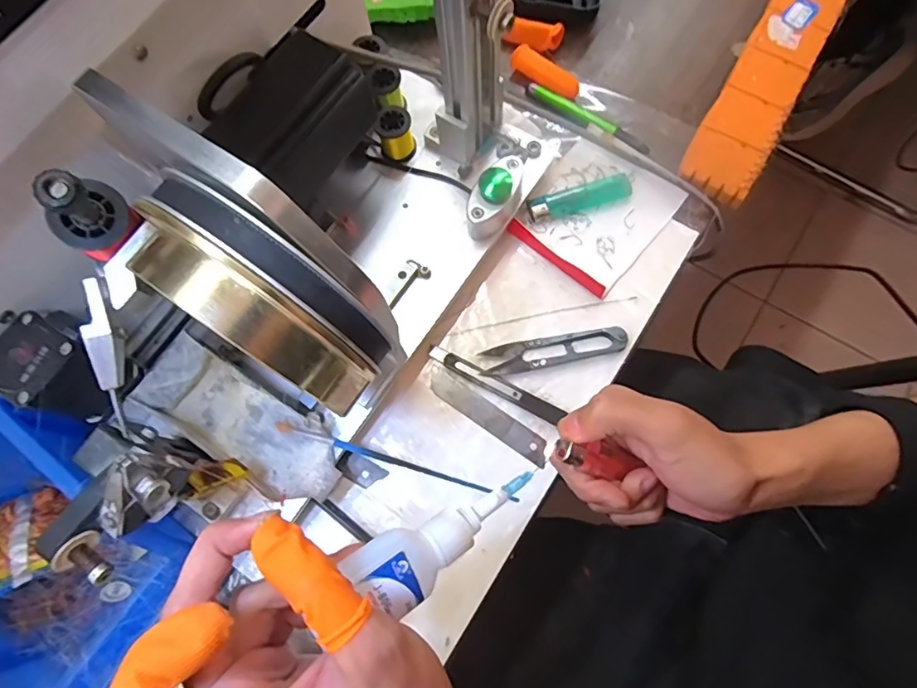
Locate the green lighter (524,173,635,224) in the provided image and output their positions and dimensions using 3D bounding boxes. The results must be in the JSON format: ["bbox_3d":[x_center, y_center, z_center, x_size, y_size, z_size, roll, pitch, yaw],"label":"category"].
[{"bbox_3d":[0.094,-0.112,0.405,0.080,0.011,0.021,-18,74,-2],"label":"green lighter"}]

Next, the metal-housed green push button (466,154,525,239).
[{"bbox_3d":[0.026,-0.103,0.371,0.026,0.035,0.052,26,77,10],"label":"metal-housed green push button"}]

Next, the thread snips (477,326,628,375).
[{"bbox_3d":[0.068,0.005,0.371,0.101,0.008,0.022,-11,74,0],"label":"thread snips"}]

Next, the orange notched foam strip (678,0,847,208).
[{"bbox_3d":[0.279,-0.262,0.439,0.054,0.020,0.346,29,78,11],"label":"orange notched foam strip"}]

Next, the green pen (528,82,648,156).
[{"bbox_3d":[0.105,-0.184,0.424,0.110,0.009,0.014,36,79,12],"label":"green pen"}]

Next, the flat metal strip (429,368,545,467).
[{"bbox_3d":[0.021,0.050,0.366,0.096,0.004,0.018,35,79,12],"label":"flat metal strip"}]

